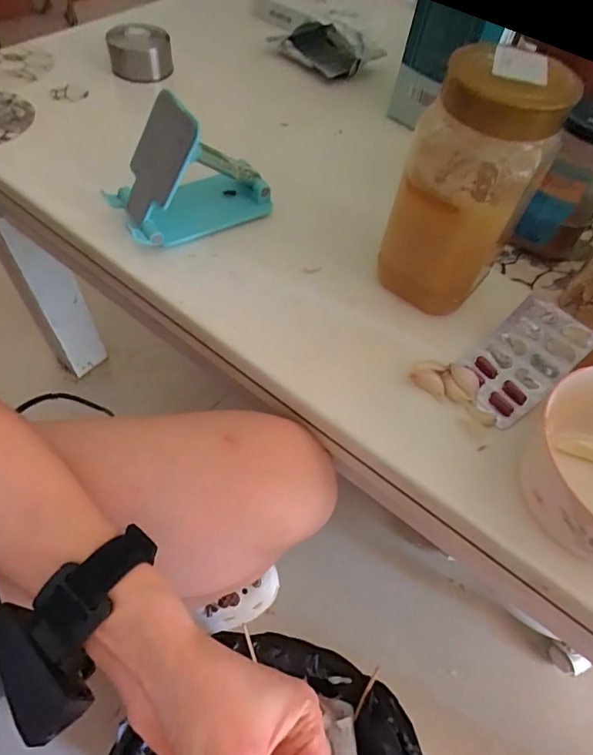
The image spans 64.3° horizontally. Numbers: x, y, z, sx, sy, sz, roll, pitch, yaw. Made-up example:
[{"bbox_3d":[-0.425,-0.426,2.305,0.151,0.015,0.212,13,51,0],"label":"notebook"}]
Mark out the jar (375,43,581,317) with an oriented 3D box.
[{"bbox_3d":[0.110,-0.125,0.320,0.078,0.156,0.066,32,59,15],"label":"jar"}]

